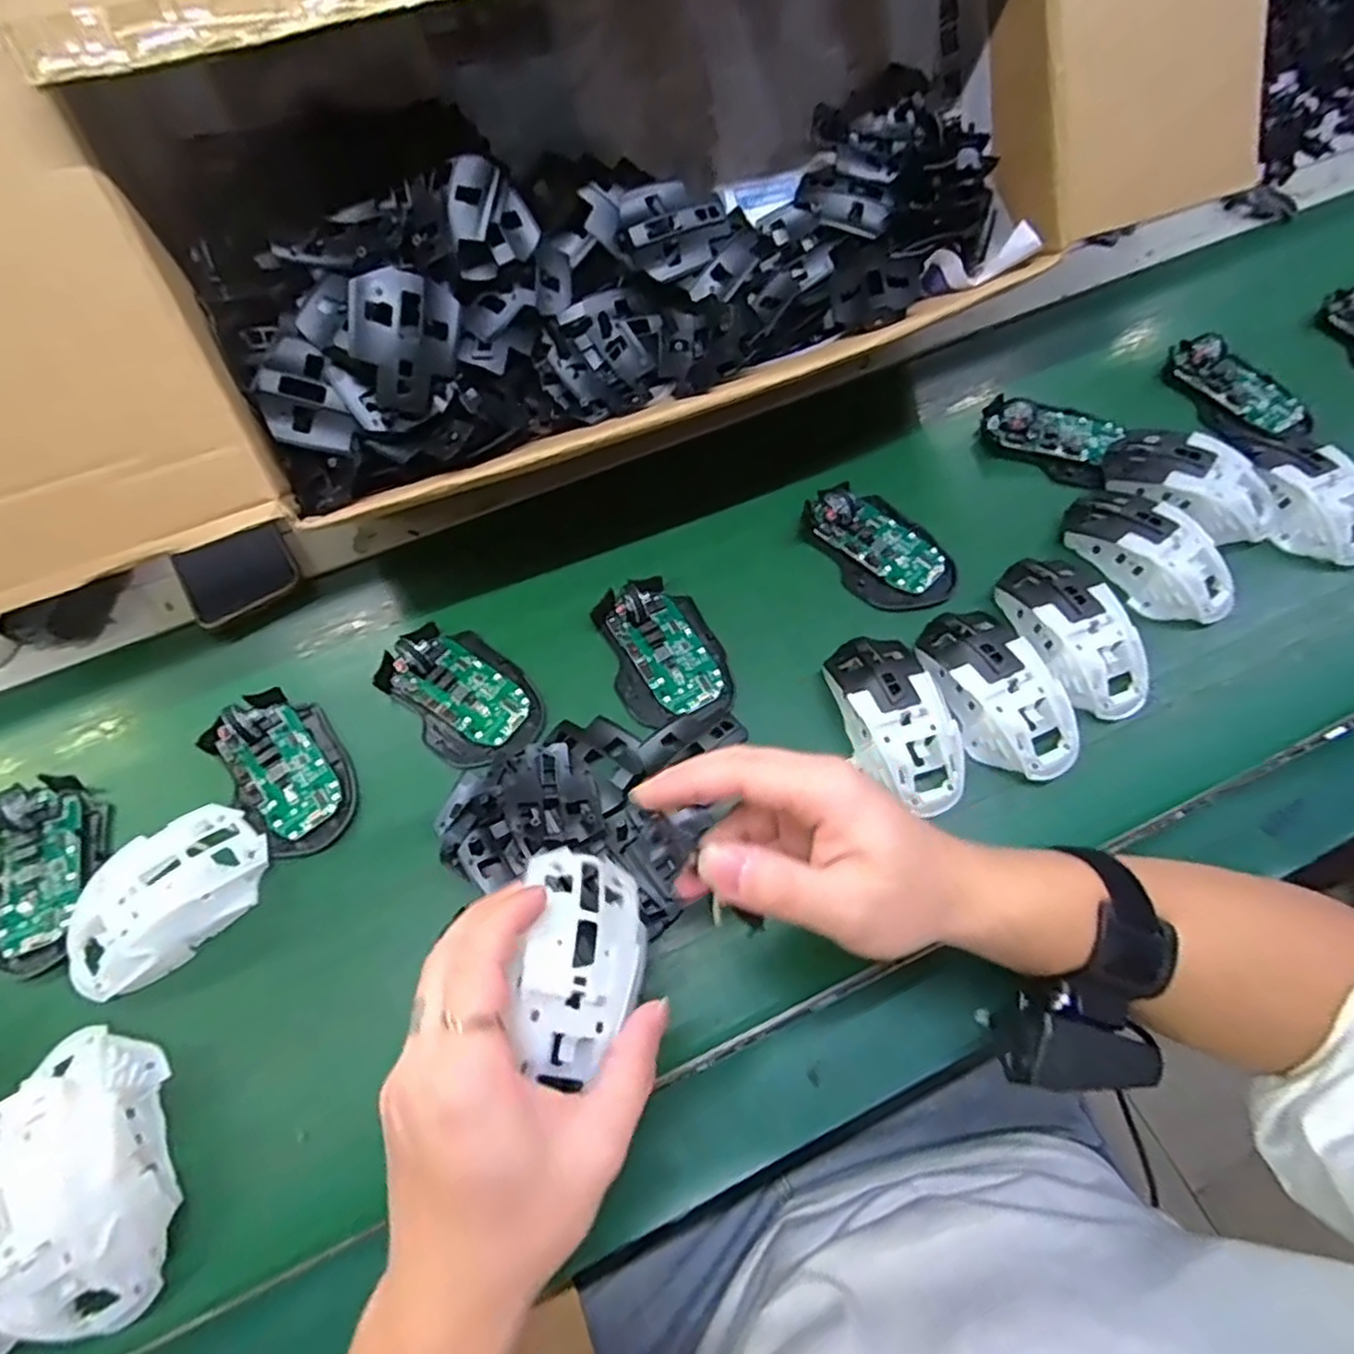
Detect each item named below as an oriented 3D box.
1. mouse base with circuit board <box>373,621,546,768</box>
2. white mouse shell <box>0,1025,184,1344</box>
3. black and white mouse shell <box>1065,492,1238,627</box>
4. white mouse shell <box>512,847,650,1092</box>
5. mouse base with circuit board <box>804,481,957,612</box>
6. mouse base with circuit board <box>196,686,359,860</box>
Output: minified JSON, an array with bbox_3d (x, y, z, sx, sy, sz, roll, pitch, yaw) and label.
[{"bbox_3d":[-0.140,0.006,0.446,0.072,0.032,0.110,-41,67,-17],"label":"mouse base with circuit board"},{"bbox_3d":[-0.285,0.232,0.321,0.062,0.064,0.126,-25,63,-10],"label":"white mouse shell"},{"bbox_3d":[0.314,-0.085,0.459,0.052,0.030,0.112,-34,65,-15],"label":"black and white mouse shell"},{"bbox_3d":[-0.042,0.125,0.312,0.062,0.033,0.088,17,58,-23],"label":"white mouse shell"},{"bbox_3d":[0.143,-0.093,0.489,0.069,0.034,0.109,-31,65,-13],"label":"mouse base with circuit board"},{"bbox_3d":[-0.243,0.054,0.429,0.063,0.027,0.110,-36,66,-15],"label":"mouse base with circuit board"}]

